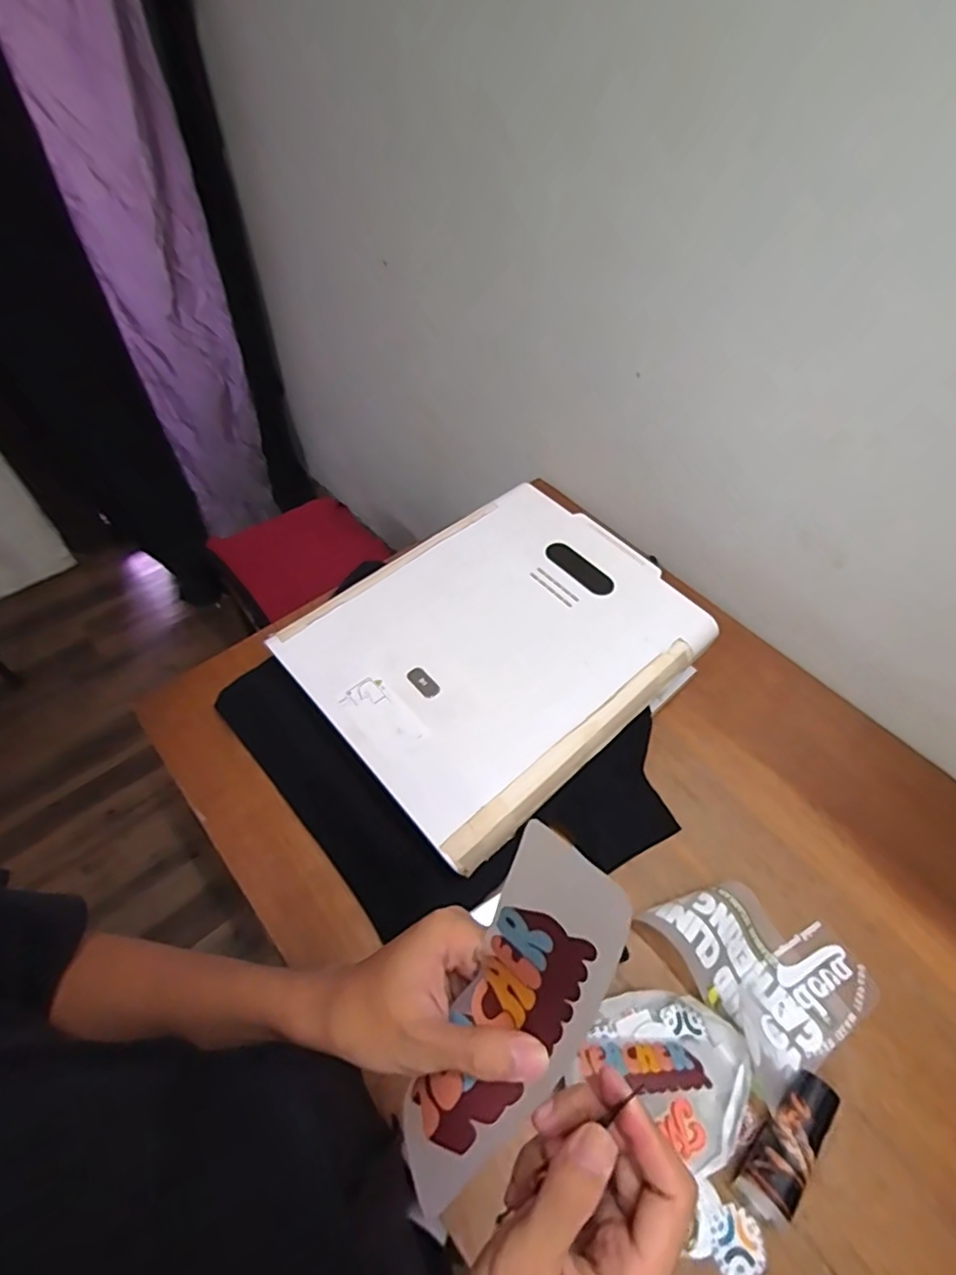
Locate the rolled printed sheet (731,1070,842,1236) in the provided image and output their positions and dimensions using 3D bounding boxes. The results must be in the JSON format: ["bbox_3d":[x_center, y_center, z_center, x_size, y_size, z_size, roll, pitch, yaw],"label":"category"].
[{"bbox_3d":[0.331,0.538,0.603,0.146,0.040,0.057,-36,64,-25],"label":"rolled printed sheet"}]

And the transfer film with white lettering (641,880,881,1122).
[{"bbox_3d":[0.359,0.395,0.705,0.213,0.071,0.219,-25,60,-19],"label":"transfer film with white lettering"}]

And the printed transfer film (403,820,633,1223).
[{"bbox_3d":[0.016,0.173,0.259,0.054,0.039,0.182,26,102,17],"label":"printed transfer film"}]

